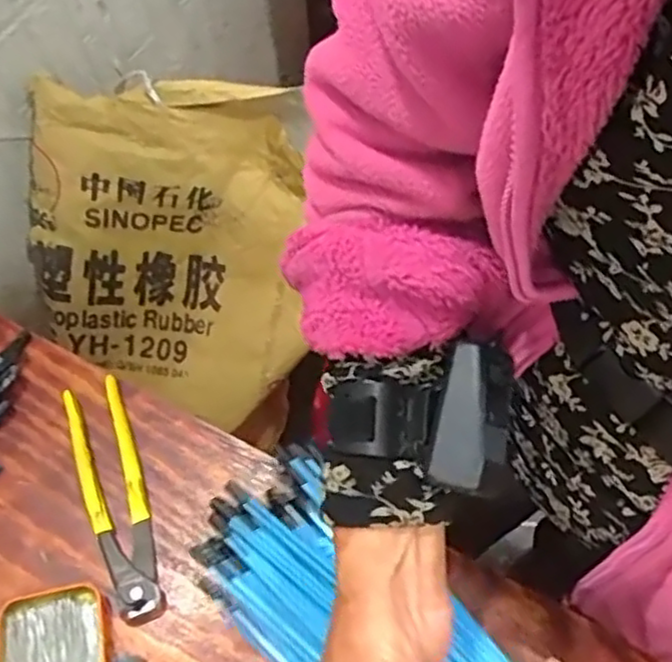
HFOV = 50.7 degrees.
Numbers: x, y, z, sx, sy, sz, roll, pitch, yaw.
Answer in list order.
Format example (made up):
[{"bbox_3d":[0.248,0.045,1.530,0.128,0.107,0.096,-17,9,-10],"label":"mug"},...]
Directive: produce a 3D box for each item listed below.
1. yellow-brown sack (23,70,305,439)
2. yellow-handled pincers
[{"bbox_3d":[-0.255,-0.110,1.087,0.409,0.516,0.111,-2,24,-4],"label":"yellow-brown sack"},{"bbox_3d":[-0.178,0.129,0.573,0.047,0.023,0.207,-21,63,-10],"label":"yellow-handled pincers"}]

